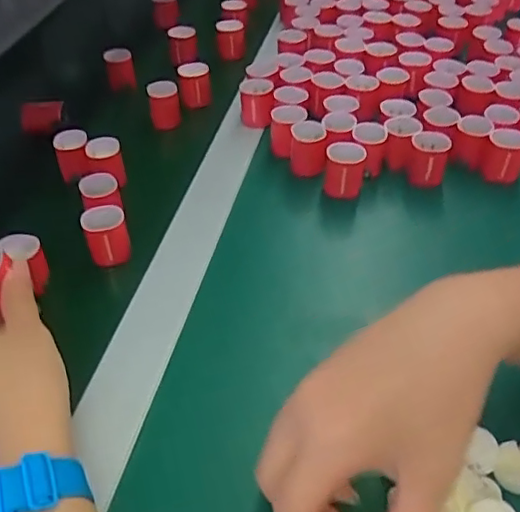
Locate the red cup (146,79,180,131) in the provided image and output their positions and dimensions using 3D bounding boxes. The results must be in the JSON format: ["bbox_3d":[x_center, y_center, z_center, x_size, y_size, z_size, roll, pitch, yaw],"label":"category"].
[{"bbox_3d":[-0.090,-0.143,0.565,0.027,0.037,0.022,-9,45,-9],"label":"red cup"}]

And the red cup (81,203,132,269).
[{"bbox_3d":[-0.112,-0.015,0.443,0.030,0.036,0.028,-1,43,1],"label":"red cup"}]

